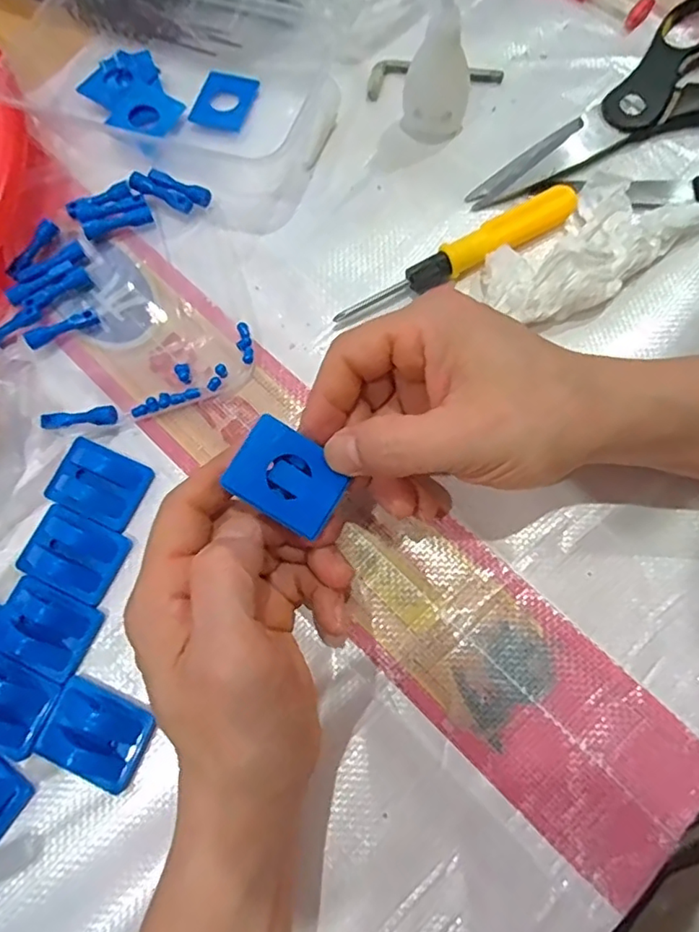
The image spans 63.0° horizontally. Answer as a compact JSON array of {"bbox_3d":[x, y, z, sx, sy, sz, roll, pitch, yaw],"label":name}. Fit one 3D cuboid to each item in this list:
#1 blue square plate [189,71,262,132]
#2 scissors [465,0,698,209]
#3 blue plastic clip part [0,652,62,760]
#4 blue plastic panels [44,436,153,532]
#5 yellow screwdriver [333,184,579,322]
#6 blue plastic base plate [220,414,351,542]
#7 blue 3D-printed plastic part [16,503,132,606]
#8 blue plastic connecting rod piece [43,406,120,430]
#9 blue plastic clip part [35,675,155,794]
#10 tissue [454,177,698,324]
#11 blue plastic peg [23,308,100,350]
[{"bbox_3d":[-0.074,-0.219,0.341,0.033,0.004,0.040,14,76,5],"label":"blue square plate"},{"bbox_3d":[0.177,-0.198,0.324,0.222,0.015,0.085,-43,78,-10],"label":"scissors"},{"bbox_3d":[-0.152,0.101,0.246,0.043,0.011,0.035,28,77,8],"label":"blue plastic clip part"},{"bbox_3d":[-0.122,0.008,0.277,0.043,0.009,0.034,23,77,7],"label":"blue plastic panels"},{"bbox_3d":[0.057,-0.109,0.298,0.137,0.020,0.016,-27,76,-6],"label":"yellow screwdriver"},{"bbox_3d":[-0.024,0.004,0.226,0.042,0.004,0.034,32,79,-4],"label":"blue plastic base plate"},{"bbox_3d":[-0.130,0.040,0.265,0.043,0.012,0.034,24,77,7],"label":"blue 3D-printed plastic part"},{"bbox_3d":[-0.134,-0.024,0.285,0.038,0.012,0.009,-1,75,1],"label":"blue plastic connecting rod piece"},{"bbox_3d":[-0.109,0.114,0.243,0.042,0.011,0.034,22,76,7],"label":"blue plastic clip part"},{"bbox_3d":[0.124,-0.116,0.292,0.118,0.031,0.056,-37,77,-8],"label":"tissue"},{"bbox_3d":[-0.150,-0.072,0.298,0.036,0.011,0.009,-30,76,-7],"label":"blue plastic peg"}]

